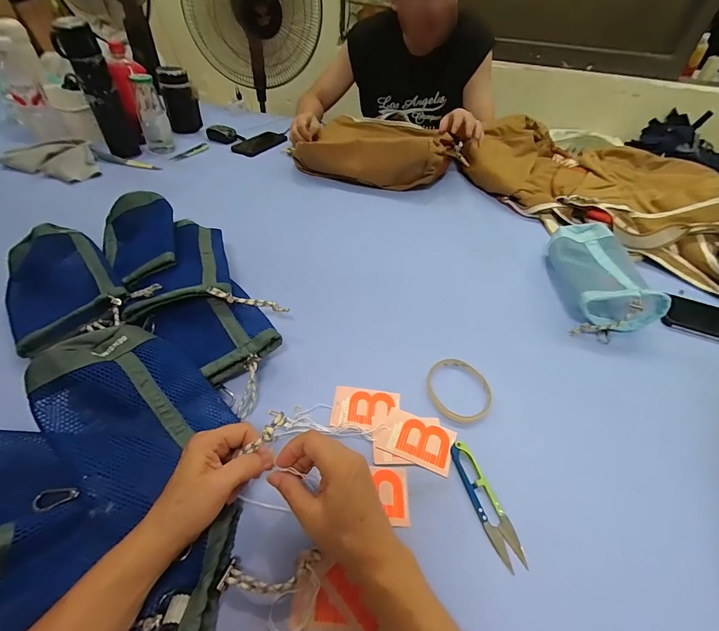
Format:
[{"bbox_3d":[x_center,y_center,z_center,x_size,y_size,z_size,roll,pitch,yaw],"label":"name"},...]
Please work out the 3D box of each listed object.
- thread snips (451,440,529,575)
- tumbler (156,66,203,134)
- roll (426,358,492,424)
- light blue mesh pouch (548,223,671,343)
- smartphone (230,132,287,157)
[{"bbox_3d":[0.125,0.184,0.358,0.025,0.009,0.118,-11,46,-16],"label":"thread snips"},{"bbox_3d":[-0.483,-0.575,0.970,0.085,0.148,0.066,-15,48,-20],"label":"tumbler"},{"bbox_3d":[0.125,0.092,0.452,0.080,0.008,0.088,3,44,-3],"label":"roll"},{"bbox_3d":[0.400,-0.066,0.593,0.115,0.067,0.233,8,44,3],"label":"light blue mesh pouch"},{"bbox_3d":[-0.283,-0.483,1.002,0.089,0.010,0.172,22,46,16],"label":"smartphone"}]

